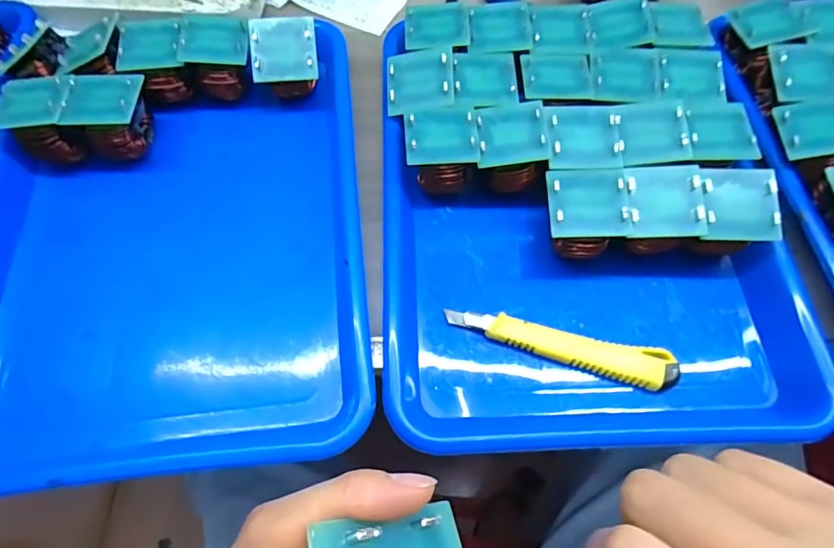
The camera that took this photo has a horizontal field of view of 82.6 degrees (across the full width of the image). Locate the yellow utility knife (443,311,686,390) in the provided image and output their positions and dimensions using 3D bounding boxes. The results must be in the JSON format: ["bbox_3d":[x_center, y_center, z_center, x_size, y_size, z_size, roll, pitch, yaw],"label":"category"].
[{"bbox_3d":[0.085,0.041,0.285,0.134,0.009,0.022,16,66,7],"label":"yellow utility knife"}]

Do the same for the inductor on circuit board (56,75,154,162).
[{"bbox_3d":[-0.214,-0.111,0.334,0.050,0.040,0.045,-1,65,-1],"label":"inductor on circuit board"}]

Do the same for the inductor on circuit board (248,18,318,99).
[{"bbox_3d":[-0.099,-0.164,0.361,0.050,0.042,0.051,-6,93,-4],"label":"inductor on circuit board"}]

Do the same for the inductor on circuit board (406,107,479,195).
[{"bbox_3d":[0.016,-0.081,0.324,0.046,0.044,0.043,-3,65,-2],"label":"inductor on circuit board"}]

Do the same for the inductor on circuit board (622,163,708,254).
[{"bbox_3d":[0.148,-0.038,0.299,0.046,0.038,0.046,0,65,0],"label":"inductor on circuit board"}]

